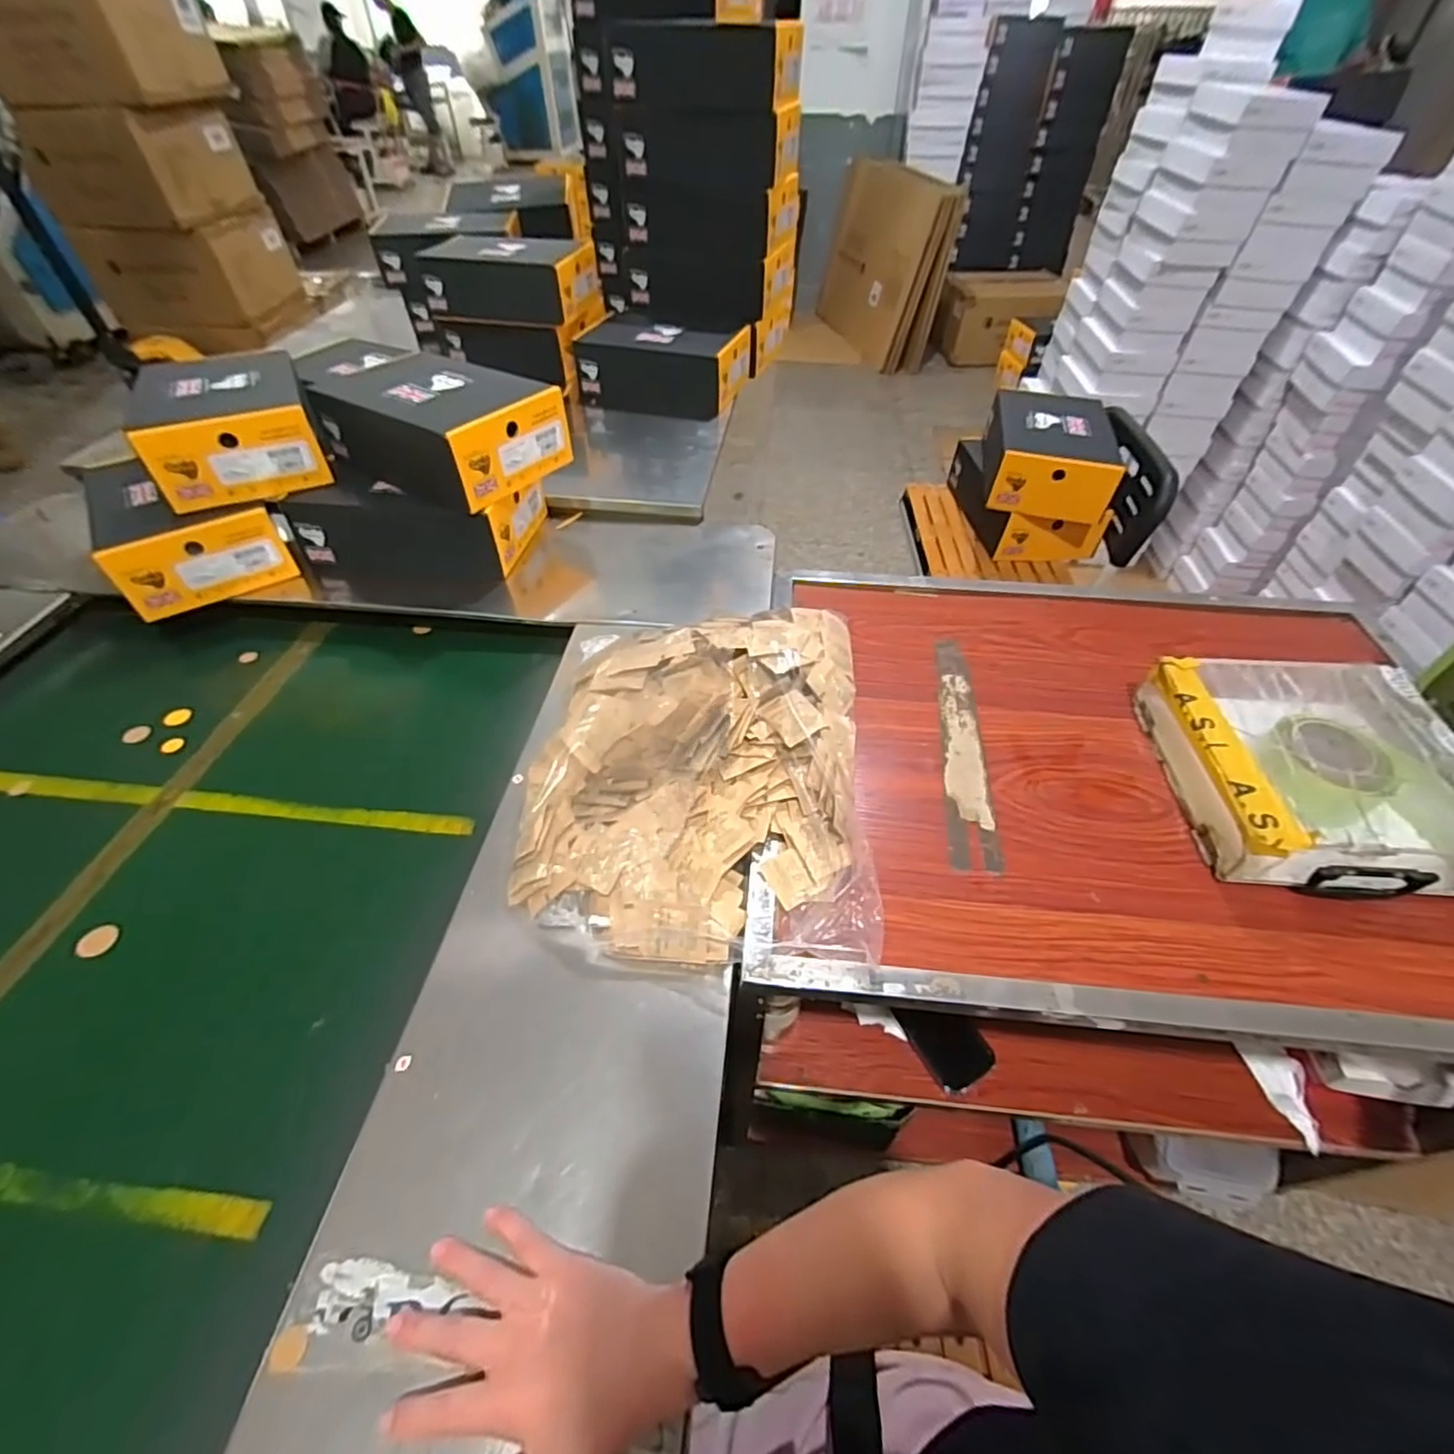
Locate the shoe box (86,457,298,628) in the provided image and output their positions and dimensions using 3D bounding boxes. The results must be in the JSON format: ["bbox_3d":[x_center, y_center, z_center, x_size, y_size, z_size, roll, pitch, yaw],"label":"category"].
[{"bbox_3d":[-0.806,-0.286,0.948,0.217,0.119,0.273,-34,56,-25],"label":"shoe box"}]

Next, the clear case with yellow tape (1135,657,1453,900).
[{"bbox_3d":[0.586,0.040,0.643,0.239,0.073,0.245,4,49,3],"label":"clear case with yellow tape"}]

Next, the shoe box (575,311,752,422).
[{"bbox_3d":[-0.132,-0.760,1.349,0.326,0.120,0.198,16,50,14],"label":"shoe box"}]

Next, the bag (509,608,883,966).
[{"bbox_3d":[-0.032,0.036,0.660,0.334,0.103,0.392,3,48,2],"label":"bag"}]

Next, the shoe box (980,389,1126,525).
[{"bbox_3d":[0.613,-0.530,1.224,0.225,0.125,0.288,12,49,10],"label":"shoe box"}]

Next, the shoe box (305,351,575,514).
[{"bbox_3d":[-0.426,-0.446,0.951,0.334,0.117,0.223,23,52,19],"label":"shoe box"}]

